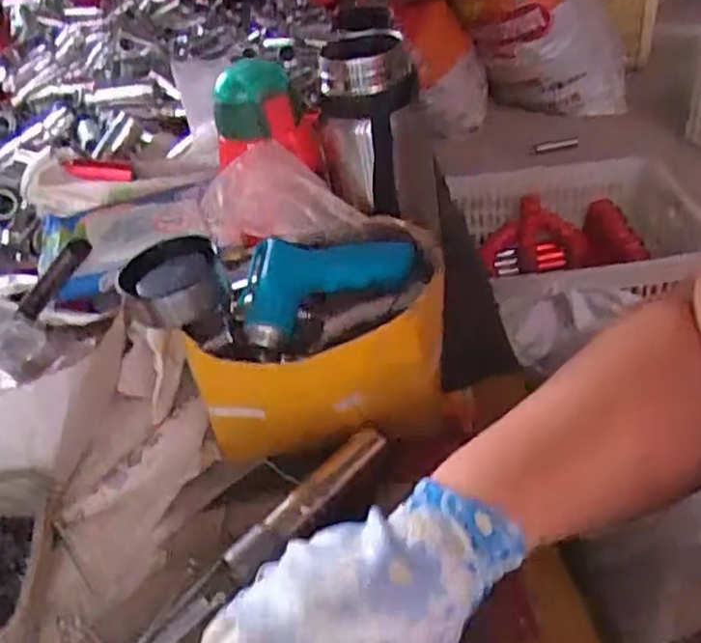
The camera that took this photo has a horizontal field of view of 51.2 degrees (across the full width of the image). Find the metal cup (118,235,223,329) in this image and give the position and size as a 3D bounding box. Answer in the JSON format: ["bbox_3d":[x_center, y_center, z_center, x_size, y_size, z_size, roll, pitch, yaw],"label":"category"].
[{"bbox_3d":[-0.117,-0.025,0.483,0.060,0.036,0.063,-5,38,4],"label":"metal cup"}]

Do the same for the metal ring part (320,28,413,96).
[{"bbox_3d":[0.011,-0.191,0.528,0.064,0.031,0.080,-6,38,4],"label":"metal ring part"}]

